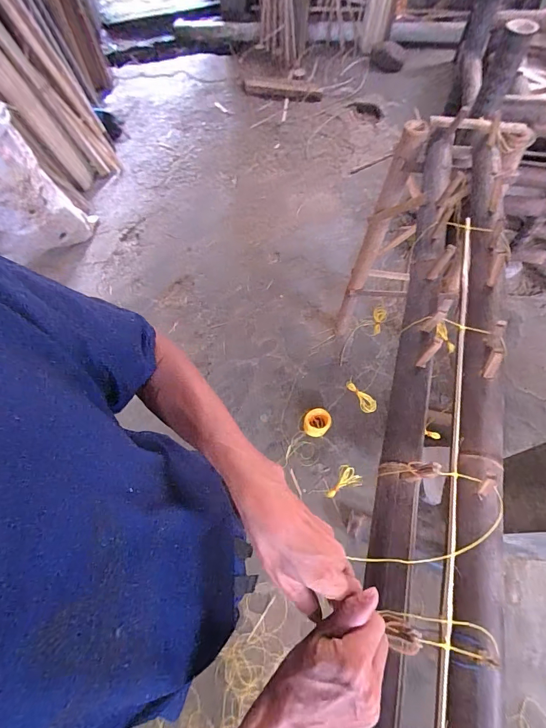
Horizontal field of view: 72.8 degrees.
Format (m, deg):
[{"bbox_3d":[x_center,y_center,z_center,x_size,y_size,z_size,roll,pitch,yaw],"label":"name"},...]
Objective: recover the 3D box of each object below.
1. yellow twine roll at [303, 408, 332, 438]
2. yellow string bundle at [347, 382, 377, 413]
[{"bbox_3d":[0.170,0.231,1.431,0.100,0.096,0.096,-1,63,2],"label":"yellow twine roll"},{"bbox_3d":[0.227,0.085,0.955,0.035,0.028,0.097,-40,83,-17],"label":"yellow string bundle"}]

